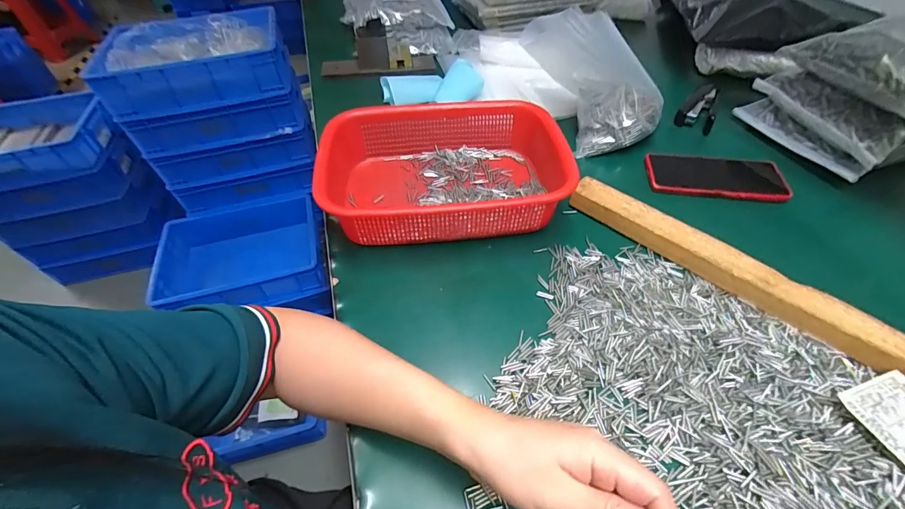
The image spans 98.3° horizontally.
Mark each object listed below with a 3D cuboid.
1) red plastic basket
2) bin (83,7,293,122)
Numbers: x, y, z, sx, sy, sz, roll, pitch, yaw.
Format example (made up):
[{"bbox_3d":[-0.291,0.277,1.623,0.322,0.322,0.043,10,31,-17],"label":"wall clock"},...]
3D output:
[{"bbox_3d":[-0.014,-0.103,0.484,0.276,0.074,0.213,-2,51,2],"label":"red plastic basket"},{"bbox_3d":[-0.634,-0.483,0.979,0.402,0.115,0.264,-17,51,-11],"label":"bin"}]

